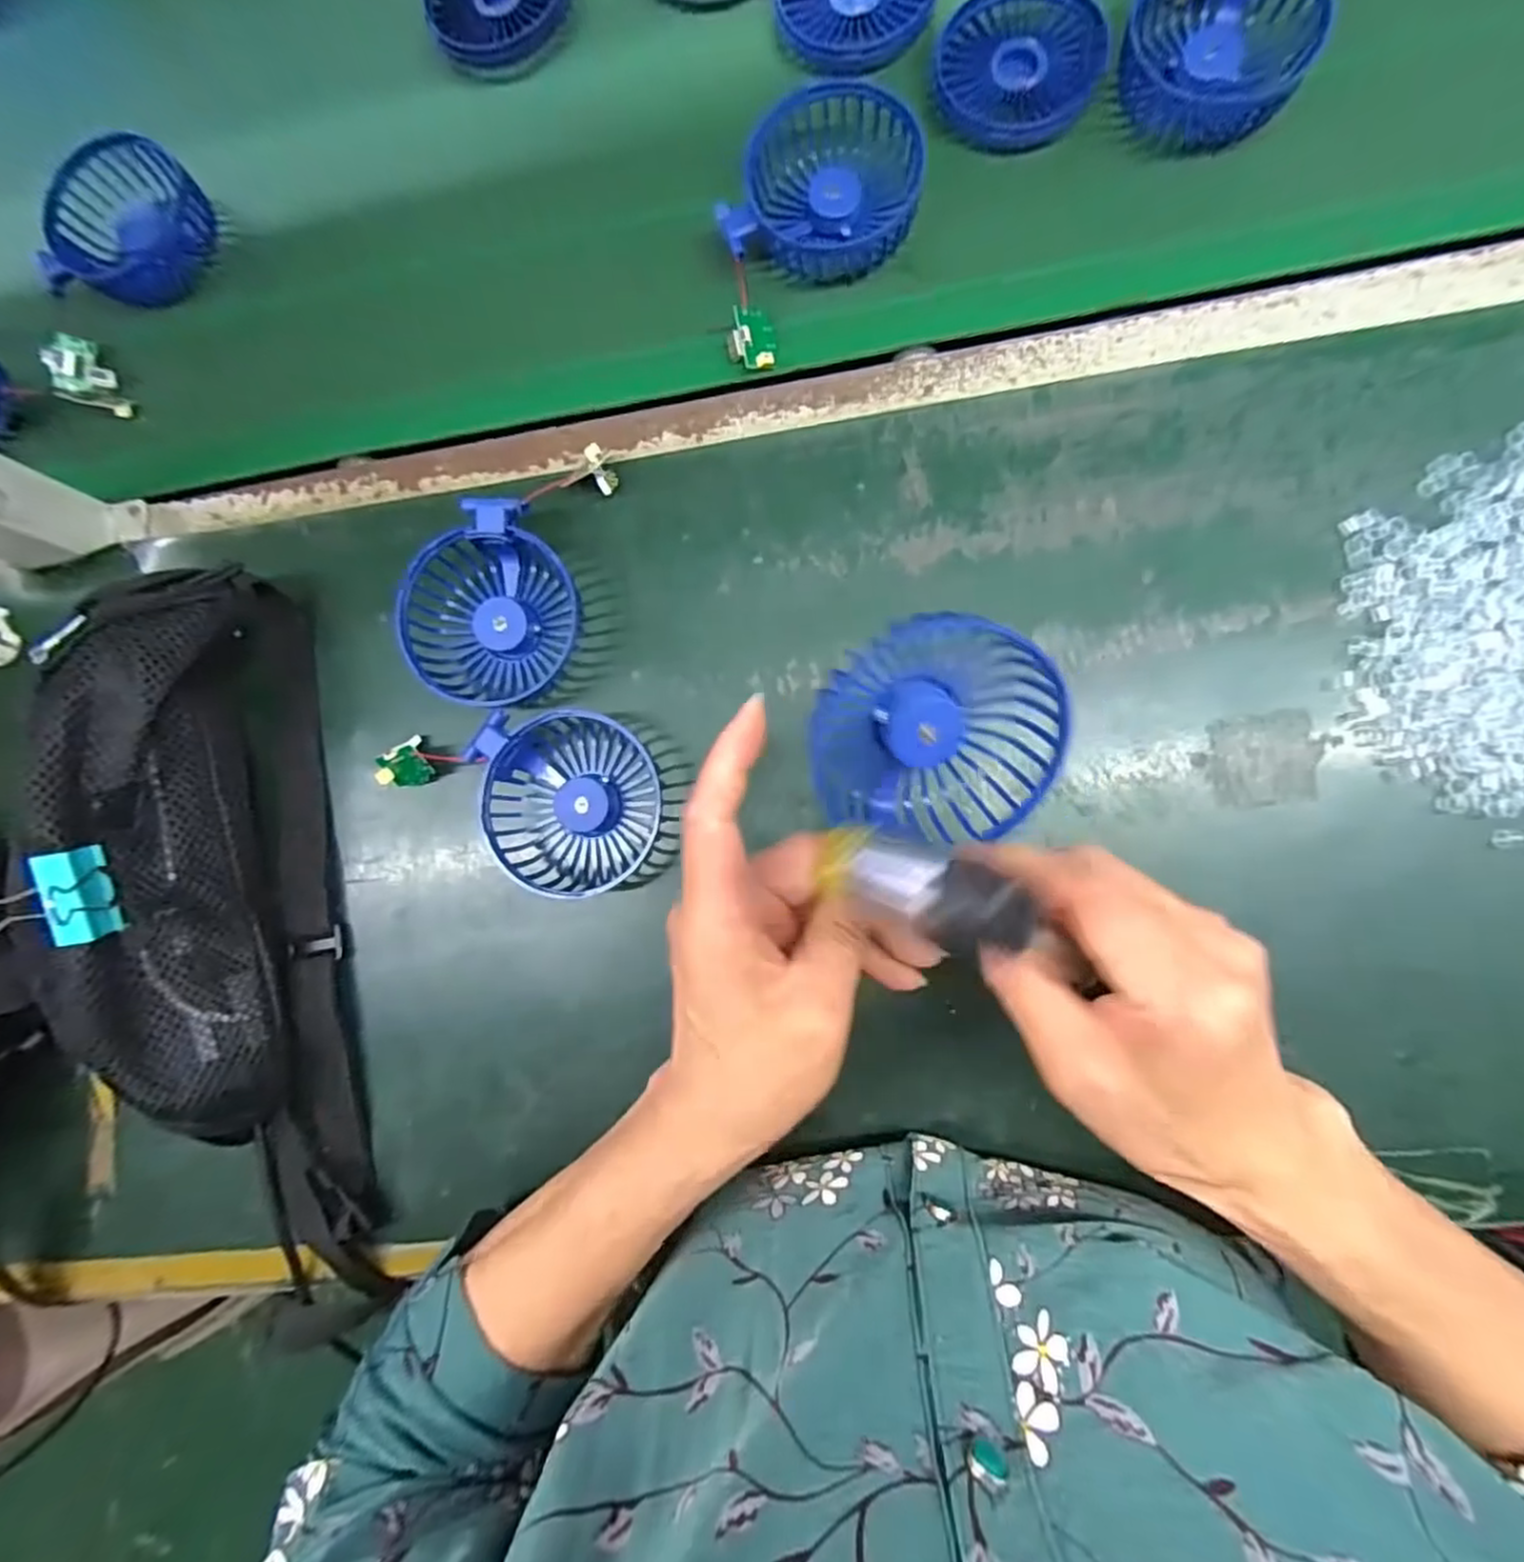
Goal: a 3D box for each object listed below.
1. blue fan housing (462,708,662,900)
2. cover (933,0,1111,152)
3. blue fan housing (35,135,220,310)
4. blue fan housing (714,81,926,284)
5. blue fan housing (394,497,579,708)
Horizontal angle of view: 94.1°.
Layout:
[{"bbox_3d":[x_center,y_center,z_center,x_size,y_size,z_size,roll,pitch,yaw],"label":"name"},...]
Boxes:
[{"bbox_3d":[-0.096,0.011,0.352,0.078,0.033,0.089,-12,84,6],"label":"blue fan housing"},{"bbox_3d":[0.132,-0.368,0.362,0.082,0.010,0.081,17,88,8],"label":"cover"},{"bbox_3d":[-0.367,-0.324,0.413,0.089,0.028,0.089,16,88,8],"label":"blue fan housing"},{"bbox_3d":[0.033,-0.303,0.360,0.093,0.028,0.076,10,87,7],"label":"blue fan housing"},{"bbox_3d":[-0.138,-0.088,0.359,0.081,0.036,0.097,2,86,7],"label":"blue fan housing"}]

